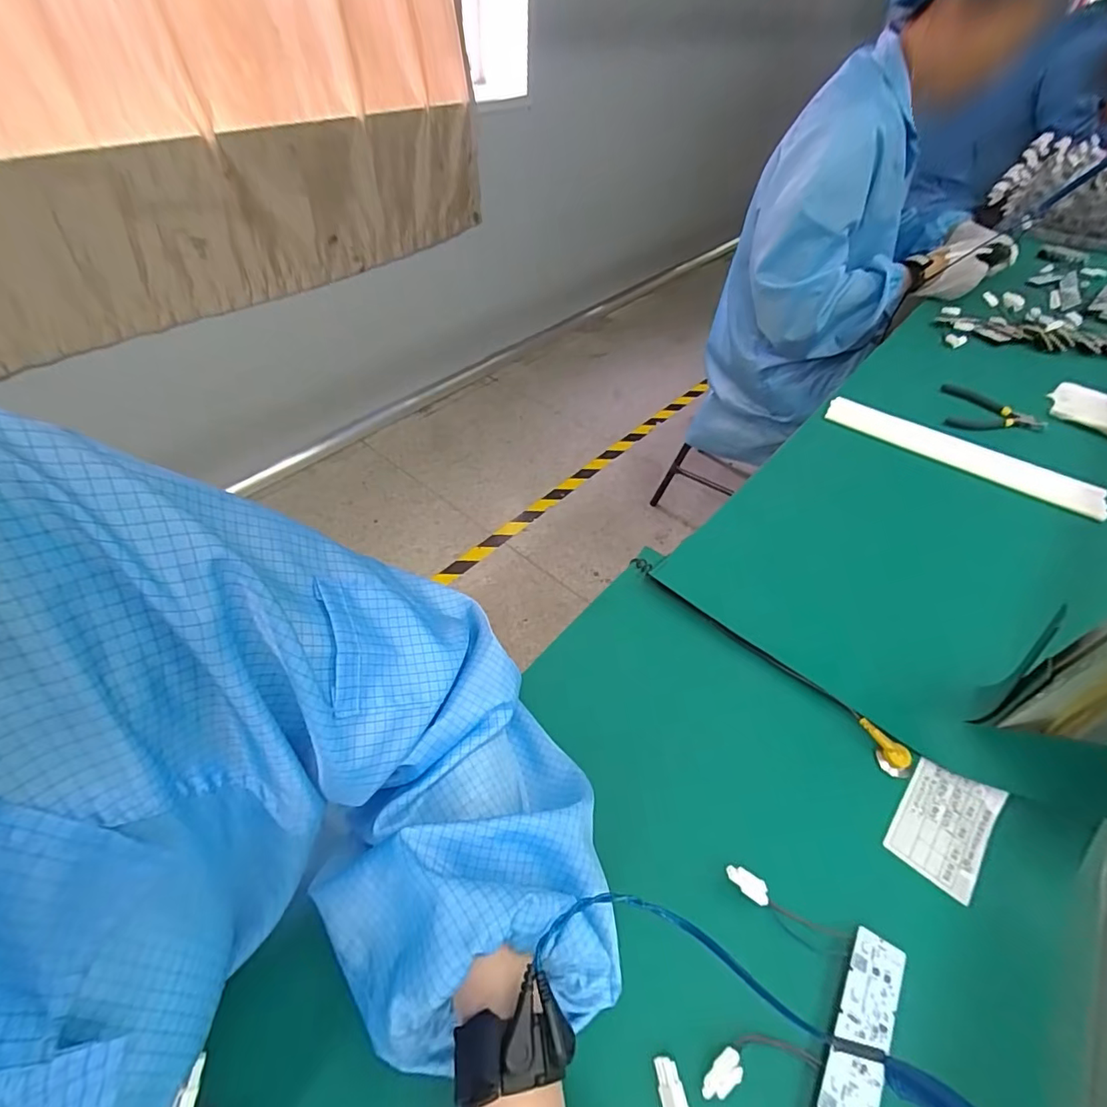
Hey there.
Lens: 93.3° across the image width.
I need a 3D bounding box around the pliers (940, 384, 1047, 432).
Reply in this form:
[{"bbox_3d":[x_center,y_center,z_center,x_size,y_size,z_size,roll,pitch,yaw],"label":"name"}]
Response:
[{"bbox_3d":[0.610,-0.193,0.725,0.127,0.009,0.108,20,50,13],"label":"pliers"}]

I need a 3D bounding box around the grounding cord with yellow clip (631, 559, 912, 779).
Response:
[{"bbox_3d":[0.165,0.077,0.430,0.018,0.025,0.259,-31,57,-28],"label":"grounding cord with yellow clip"}]

